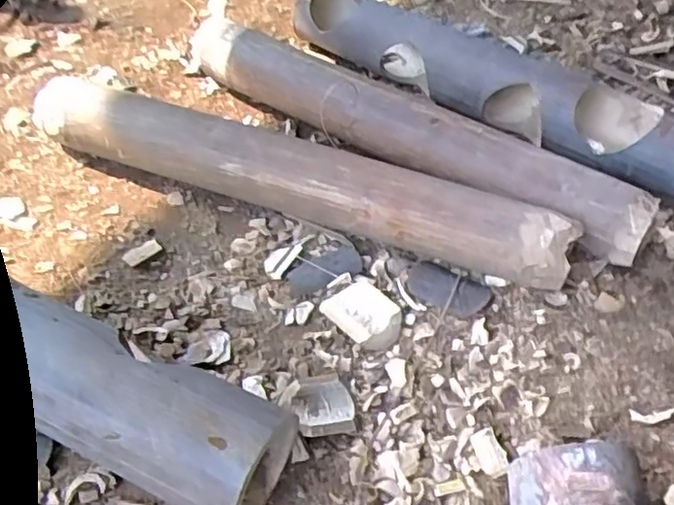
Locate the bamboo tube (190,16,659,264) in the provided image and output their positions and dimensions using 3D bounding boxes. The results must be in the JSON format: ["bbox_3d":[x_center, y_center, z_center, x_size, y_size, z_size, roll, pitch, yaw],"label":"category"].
[{"bbox_3d":[0.036,-0.120,0.623,0.496,0.069,0.061,29,53,22],"label":"bamboo tube"}]

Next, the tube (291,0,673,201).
[{"bbox_3d":[0.148,-0.175,0.667,0.079,0.086,0.457,-35,58,-29],"label":"tube"}]

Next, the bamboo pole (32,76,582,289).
[{"bbox_3d":[-0.045,-0.059,0.565,0.462,0.067,0.047,17,49,13],"label":"bamboo pole"}]

